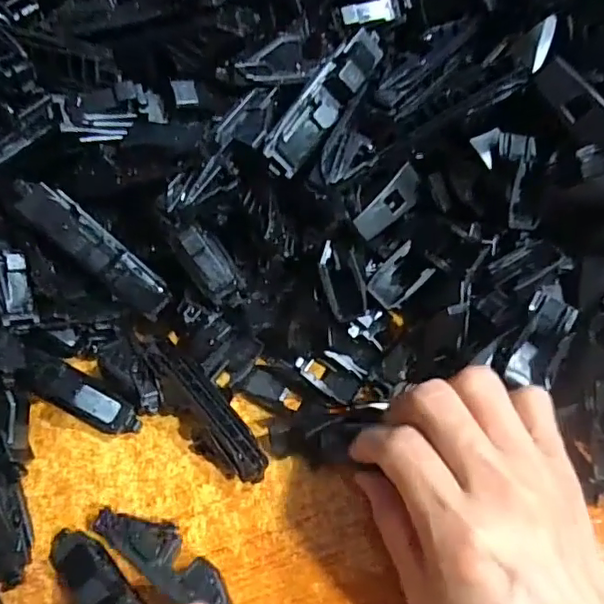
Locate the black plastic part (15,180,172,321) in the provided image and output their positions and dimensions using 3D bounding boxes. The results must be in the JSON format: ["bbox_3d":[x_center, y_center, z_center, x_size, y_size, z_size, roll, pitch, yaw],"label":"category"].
[{"bbox_3d":[-0.087,-0.022,0.242,0.077,0.016,0.021,45,66,-24],"label":"black plastic part"}]

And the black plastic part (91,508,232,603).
[{"bbox_3d":[-0.050,0.109,0.231,0.082,0.021,0.019,30,68,17],"label":"black plastic part"}]

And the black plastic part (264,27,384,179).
[{"bbox_3d":[0.010,-0.086,0.240,0.020,0.015,0.078,28,68,16],"label":"black plastic part"}]

